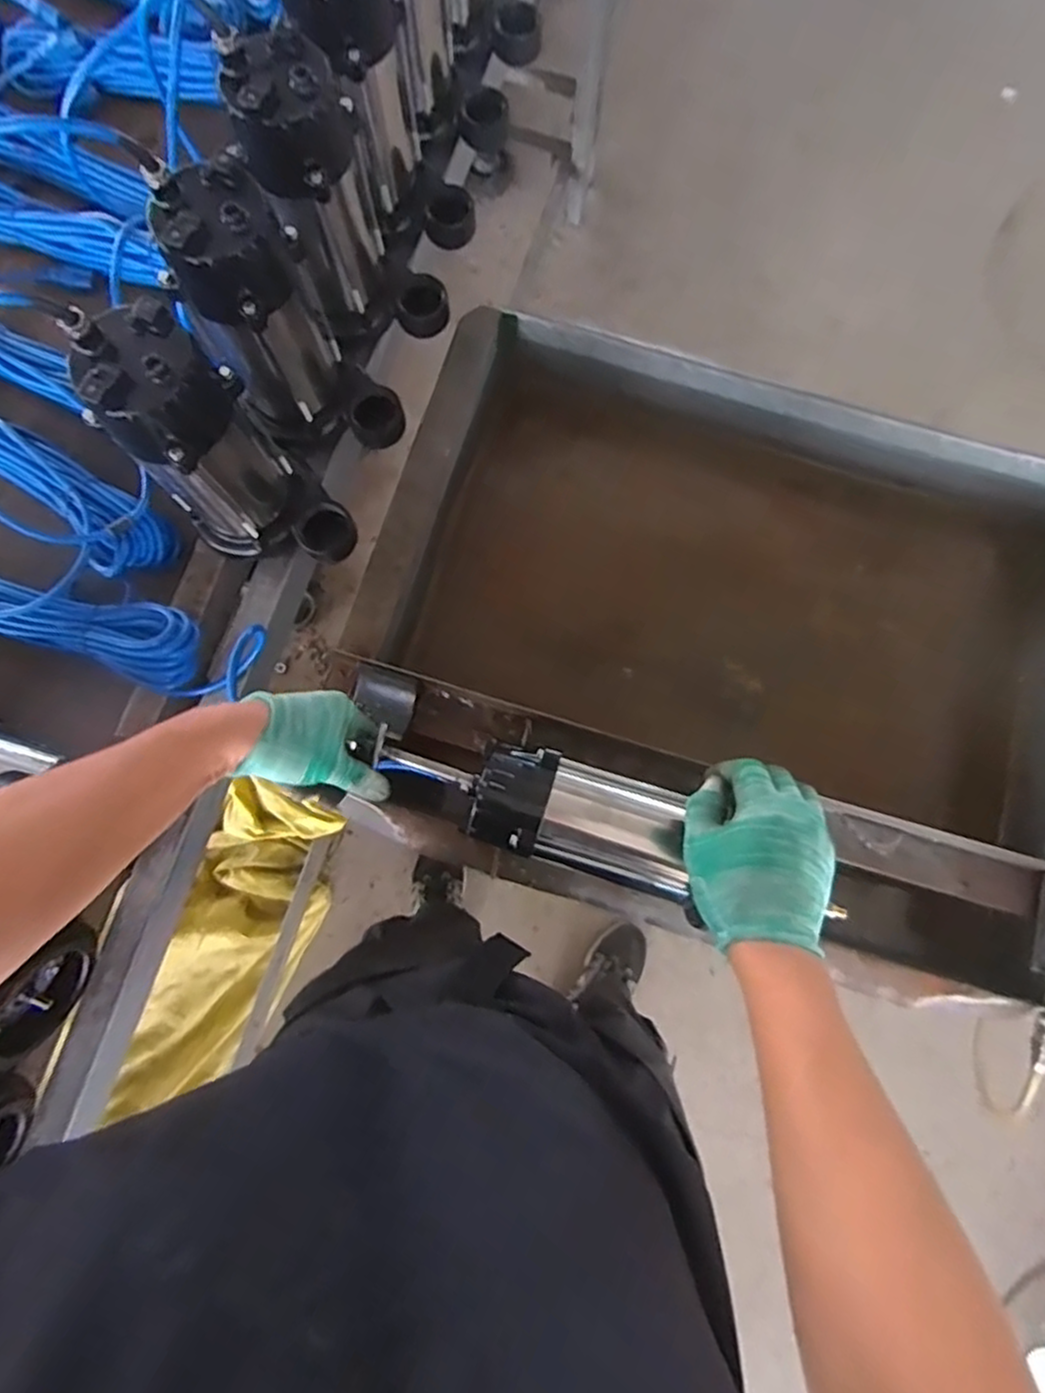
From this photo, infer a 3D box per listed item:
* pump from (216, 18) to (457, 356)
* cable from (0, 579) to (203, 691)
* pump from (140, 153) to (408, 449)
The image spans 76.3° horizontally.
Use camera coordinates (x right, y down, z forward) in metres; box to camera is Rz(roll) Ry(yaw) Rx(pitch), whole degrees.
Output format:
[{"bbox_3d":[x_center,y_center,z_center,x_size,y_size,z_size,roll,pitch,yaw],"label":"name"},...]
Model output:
[{"bbox_3d":[-0.158,-0.440,0.617,0.118,0.240,0.122,42,82,7],"label":"pump"},{"bbox_3d":[-0.471,-0.081,0.631,0.323,0.062,0.075,16,80,3],"label":"cable"},{"bbox_3d":[-0.211,-0.321,0.593,0.128,0.238,0.122,-37,82,-6],"label":"pump"}]

